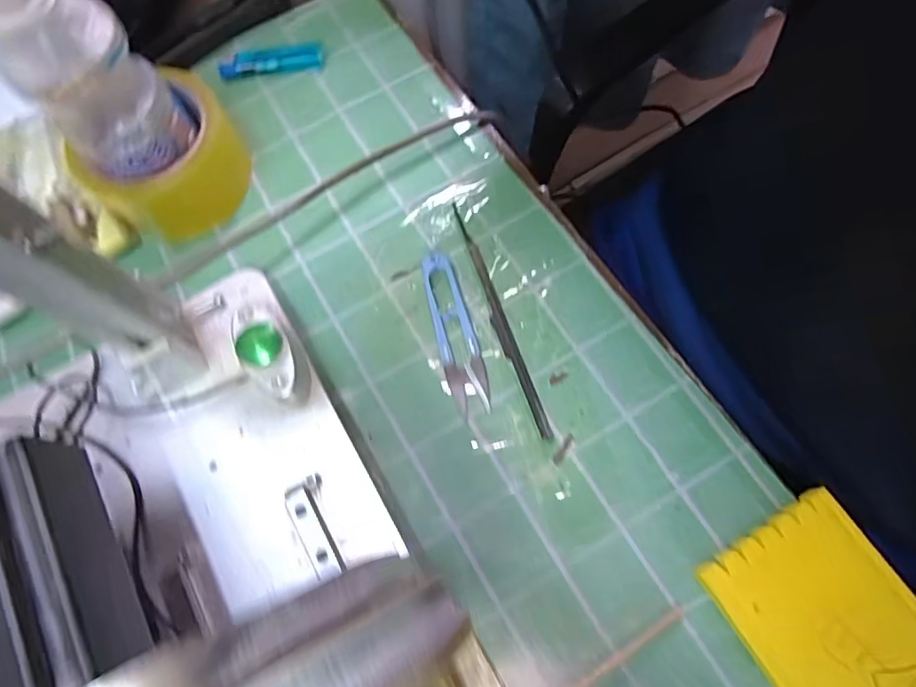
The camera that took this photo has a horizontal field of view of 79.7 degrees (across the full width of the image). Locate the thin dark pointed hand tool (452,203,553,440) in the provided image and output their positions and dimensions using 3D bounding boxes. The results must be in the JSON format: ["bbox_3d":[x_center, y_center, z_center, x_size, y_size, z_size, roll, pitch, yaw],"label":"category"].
[{"bbox_3d":[0.024,-0.019,0.334,0.010,0.010,0.161,-19,71,-4],"label":"thin dark pointed hand tool"}]

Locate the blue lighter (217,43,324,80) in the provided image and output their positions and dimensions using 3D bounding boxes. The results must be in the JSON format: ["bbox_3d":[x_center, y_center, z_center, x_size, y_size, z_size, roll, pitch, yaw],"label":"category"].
[{"bbox_3d":[-0.141,-0.212,0.410,0.077,0.009,0.021,-9,71,0],"label":"blue lighter"}]

